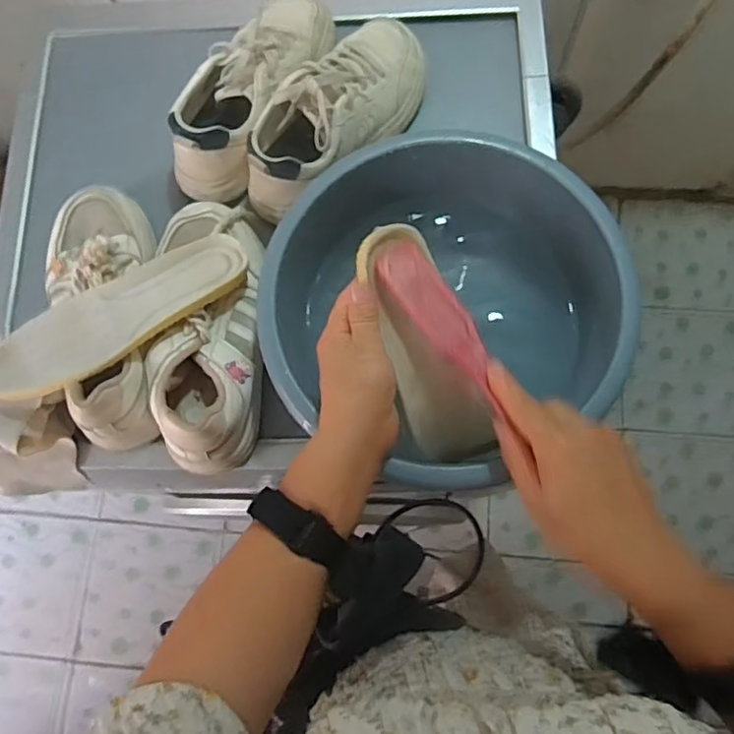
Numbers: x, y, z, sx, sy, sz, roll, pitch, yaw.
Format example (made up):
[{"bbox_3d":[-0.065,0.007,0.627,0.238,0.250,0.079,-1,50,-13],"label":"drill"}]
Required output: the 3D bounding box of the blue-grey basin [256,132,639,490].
[{"bbox_3d":[0.060,-0.049,0.531,0.297,0.124,0.272,-41,77,-6],"label":"blue-grey basin"}]

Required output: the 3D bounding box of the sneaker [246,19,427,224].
[{"bbox_3d":[-0.030,-0.255,0.593,0.088,0.083,0.242,39,82,12],"label":"sneaker"}]

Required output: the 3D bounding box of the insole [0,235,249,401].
[{"bbox_3d":[-0.215,-0.044,0.516,0.234,0.025,0.076,-28,79,-5],"label":"insole"}]

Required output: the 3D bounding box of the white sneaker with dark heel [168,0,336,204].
[{"bbox_3d":[-0.116,-0.287,0.601,0.078,0.085,0.245,27,79,10],"label":"white sneaker with dark heel"}]

